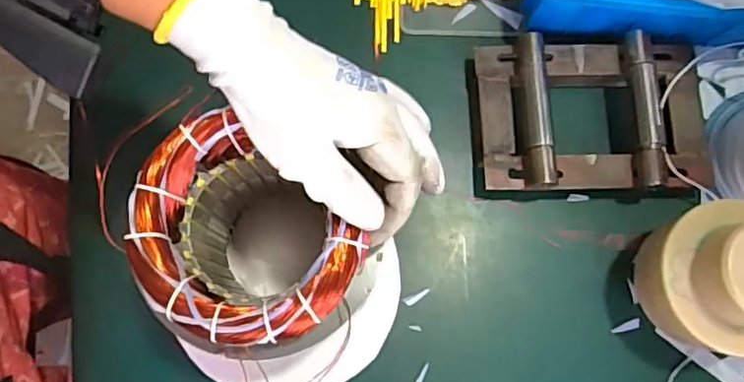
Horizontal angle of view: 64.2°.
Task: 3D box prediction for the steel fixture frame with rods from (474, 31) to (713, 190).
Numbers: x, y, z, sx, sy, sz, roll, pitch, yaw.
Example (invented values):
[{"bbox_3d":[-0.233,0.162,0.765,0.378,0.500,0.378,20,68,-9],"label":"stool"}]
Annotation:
[{"bbox_3d":[0.197,-0.066,0.522,0.203,0.050,0.133,1,77,-1],"label":"steel fixture frame with rods"}]

